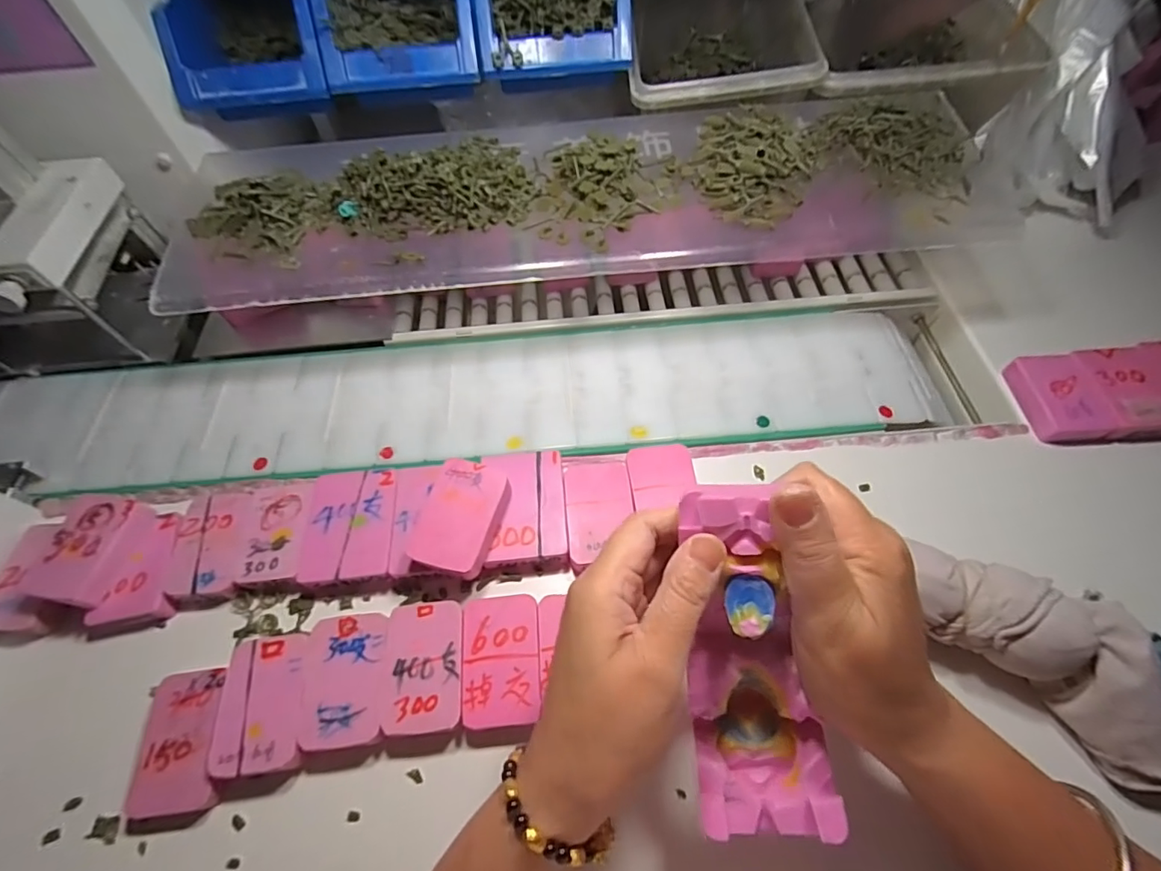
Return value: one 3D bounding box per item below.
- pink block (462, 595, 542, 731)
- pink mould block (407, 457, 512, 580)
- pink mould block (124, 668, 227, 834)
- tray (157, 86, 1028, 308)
[{"bbox_3d":[-0.047,0.136,0.312,0.044,0.019,0.071,-6,60,-1],"label":"pink block"},{"bbox_3d":[-0.079,0.054,0.337,0.047,0.022,0.073,11,61,8],"label":"pink mould block"},{"bbox_3d":[-0.228,0.178,0.294,0.049,0.013,0.077,-8,61,-3],"label":"pink mould block"},{"bbox_3d":[0.004,-0.190,0.389,0.620,0.044,0.187,-5,60,-1],"label":"tray"}]

